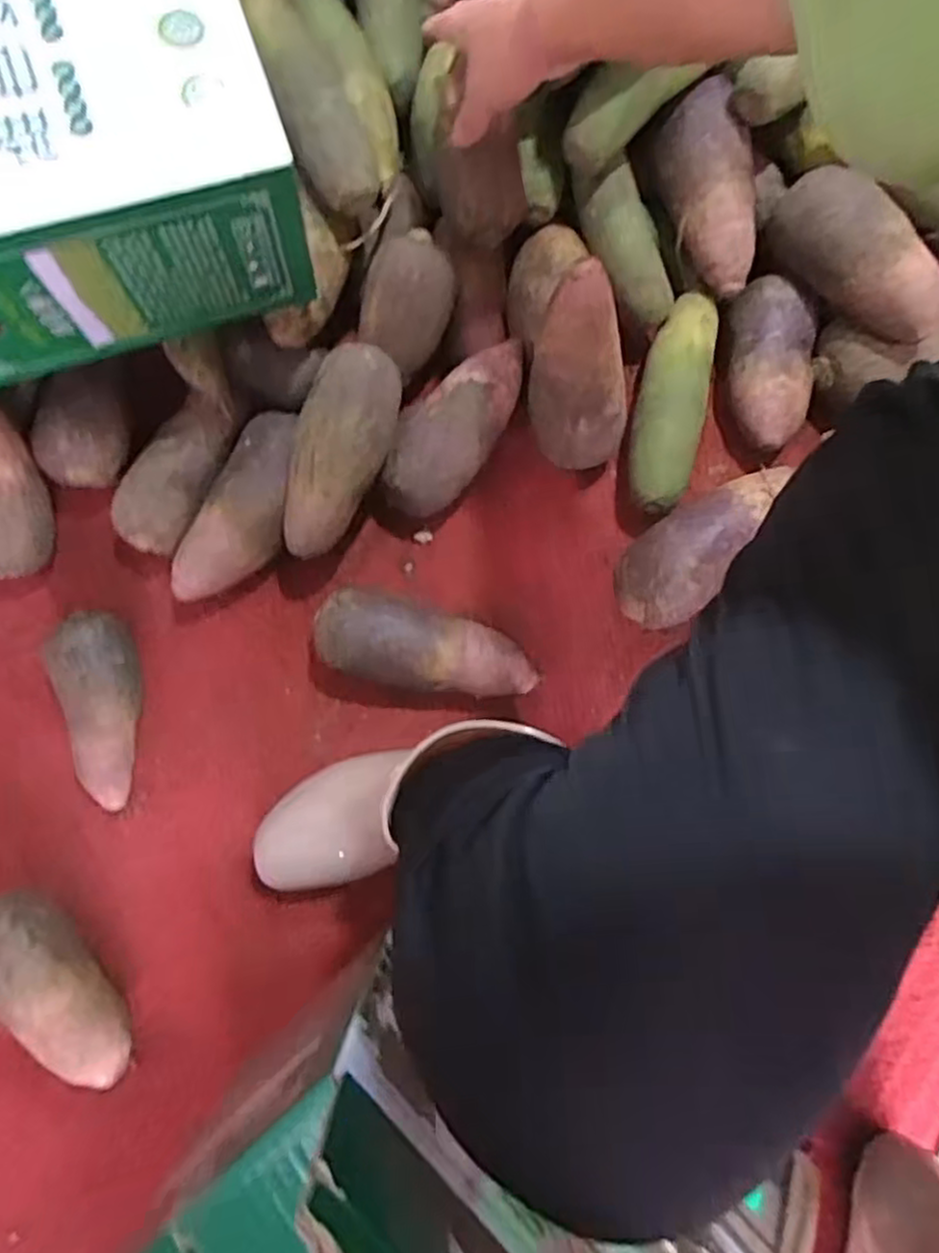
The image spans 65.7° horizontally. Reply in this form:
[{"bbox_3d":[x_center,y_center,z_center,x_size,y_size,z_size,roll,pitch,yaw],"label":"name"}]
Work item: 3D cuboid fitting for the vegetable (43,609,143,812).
[{"bbox_3d":[-0.291,0.064,0.583,0.063,0.066,0.152,-17,77,-5],"label":"vegetable"}]

